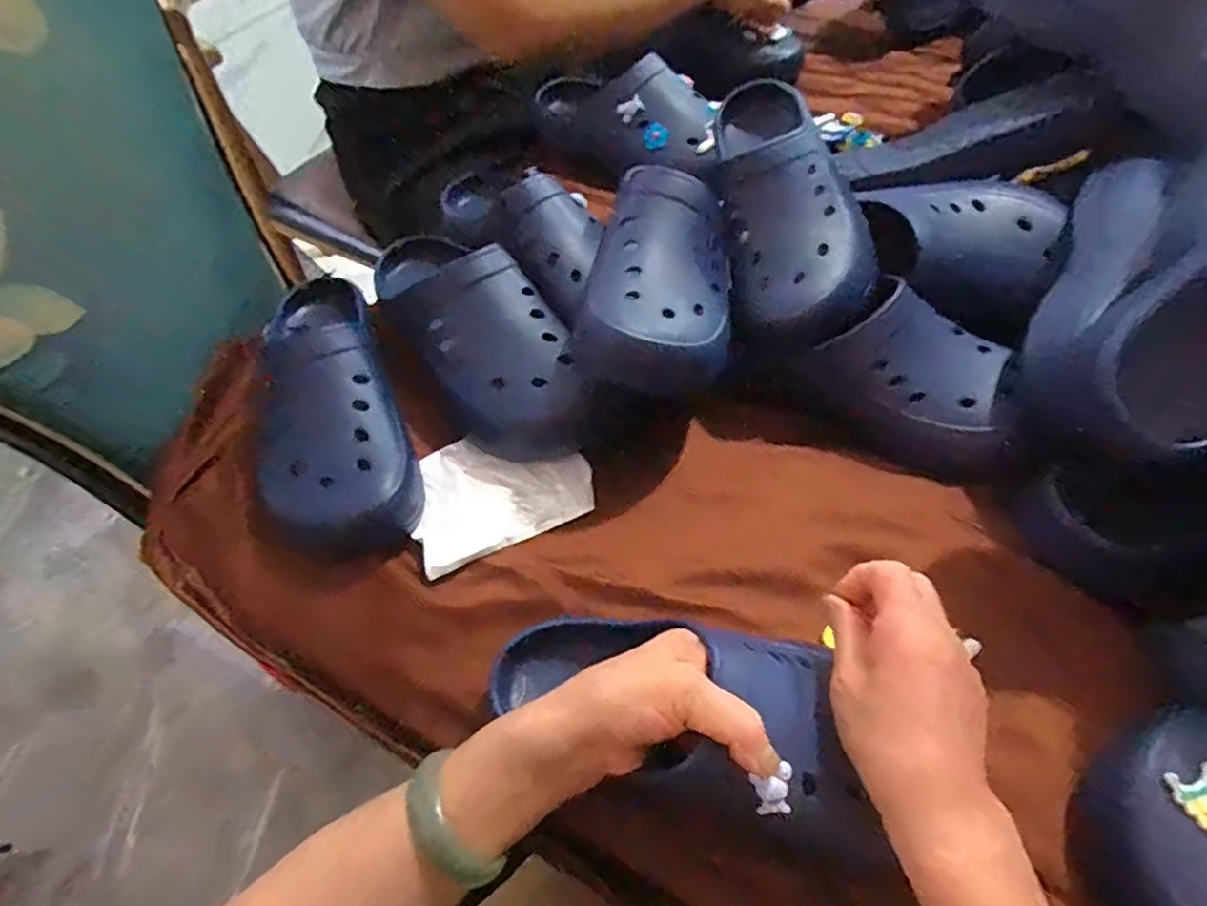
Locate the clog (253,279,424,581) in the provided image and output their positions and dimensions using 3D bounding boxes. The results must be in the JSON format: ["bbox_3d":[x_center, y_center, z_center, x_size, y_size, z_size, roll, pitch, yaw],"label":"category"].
[{"bbox_3d":[-0.211,-0.016,0.486,0.119,0.087,0.196,-19,56,-10],"label":"clog"}]

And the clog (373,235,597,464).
[{"bbox_3d":[-0.094,-0.090,0.530,0.107,0.091,0.214,-32,59,-18],"label":"clog"}]

